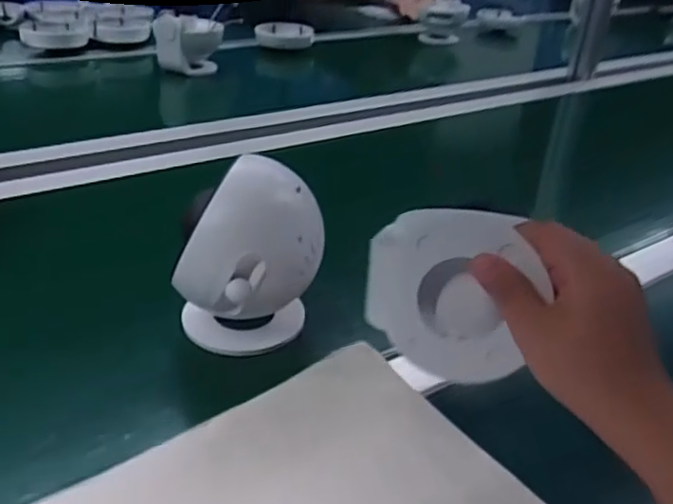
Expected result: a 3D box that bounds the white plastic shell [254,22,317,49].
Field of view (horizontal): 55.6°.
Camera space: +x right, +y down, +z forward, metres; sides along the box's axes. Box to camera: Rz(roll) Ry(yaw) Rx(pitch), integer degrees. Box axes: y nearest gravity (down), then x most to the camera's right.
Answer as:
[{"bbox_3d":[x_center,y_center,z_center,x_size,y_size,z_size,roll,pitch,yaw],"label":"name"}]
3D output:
[{"bbox_3d":[-0.096,-0.420,1.247,0.123,0.044,0.053,3,31,-2],"label":"white plastic shell"}]

